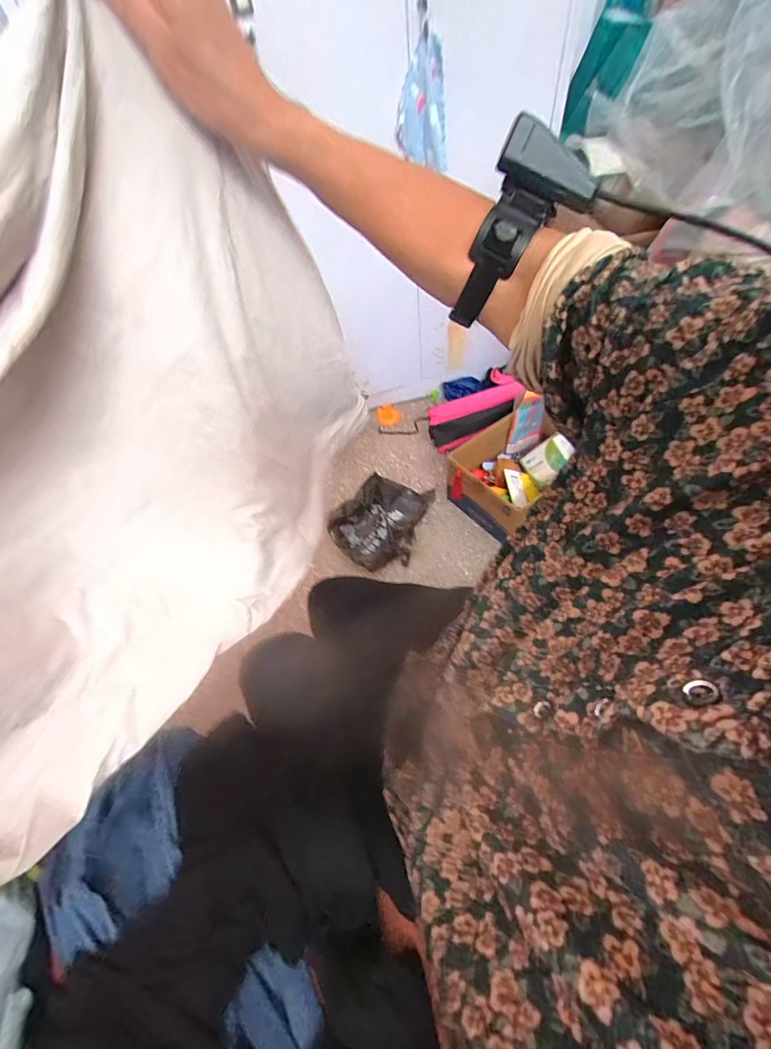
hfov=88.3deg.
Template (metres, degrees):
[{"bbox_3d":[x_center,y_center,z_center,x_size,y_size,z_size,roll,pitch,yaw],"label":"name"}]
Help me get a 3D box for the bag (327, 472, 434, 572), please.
[{"bbox_3d":[-0.028,-0.015,1.284,0.296,0.063,0.326,17,56,14],"label":"bag"}]

